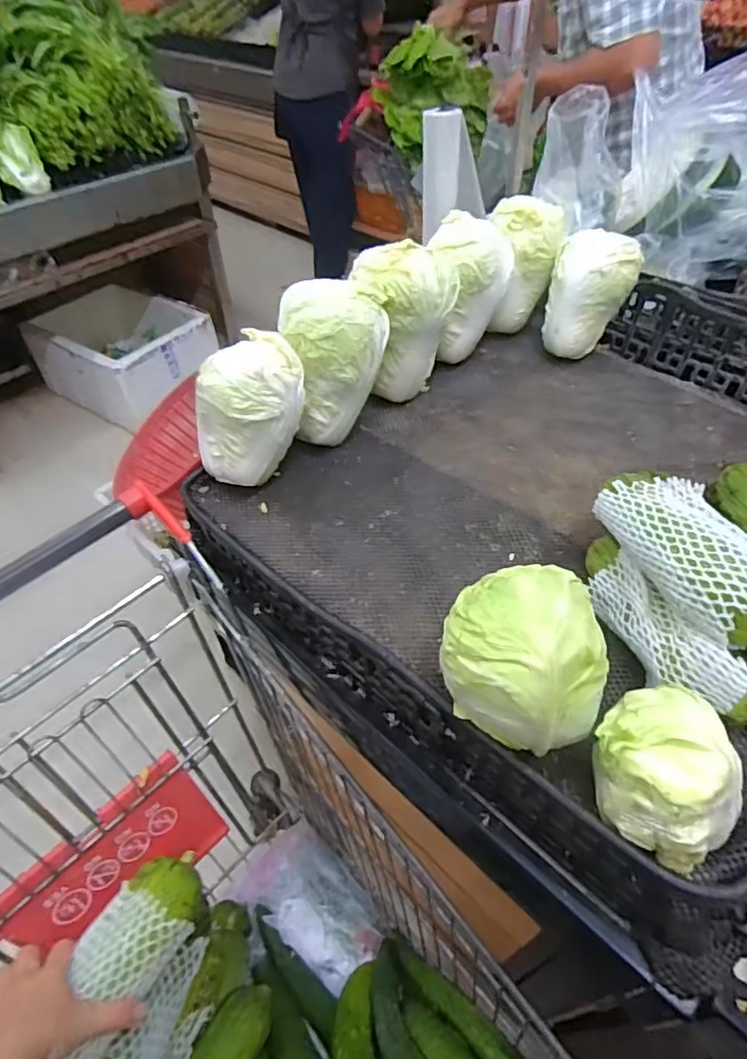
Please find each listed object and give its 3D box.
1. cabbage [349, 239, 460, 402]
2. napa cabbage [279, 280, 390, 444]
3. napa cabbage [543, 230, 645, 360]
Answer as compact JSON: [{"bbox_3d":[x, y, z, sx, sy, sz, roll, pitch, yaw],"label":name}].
[{"bbox_3d":[0.041,-0.266,0.755,0.133,0.176,0.110,0,48,5],"label":"cabbage"},{"bbox_3d":[-0.045,-0.204,0.705,0.125,0.166,0.110,-4,48,1],"label":"napa cabbage"},{"bbox_3d":[0.309,-0.327,0.838,0.118,0.155,0.103,8,49,12],"label":"napa cabbage"}]

